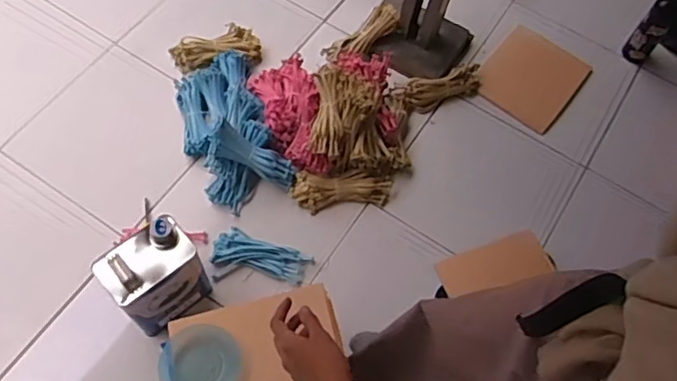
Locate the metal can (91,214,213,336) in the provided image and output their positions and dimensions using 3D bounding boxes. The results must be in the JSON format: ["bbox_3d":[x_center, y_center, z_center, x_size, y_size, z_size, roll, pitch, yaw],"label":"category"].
[{"bbox_3d":[-0.350,0.169,1.169,0.169,0.241,0.108,-37,72,-21],"label":"metal can"}]

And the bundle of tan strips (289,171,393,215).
[{"bbox_3d":[0.008,0.001,1.389,0.228,0.056,0.087,2,63,-5],"label":"bundle of tan strips"}]

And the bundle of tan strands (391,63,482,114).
[{"bbox_3d":[0.252,-0.259,1.528,0.245,0.045,0.090,-23,68,-16],"label":"bundle of tan strands"}]

